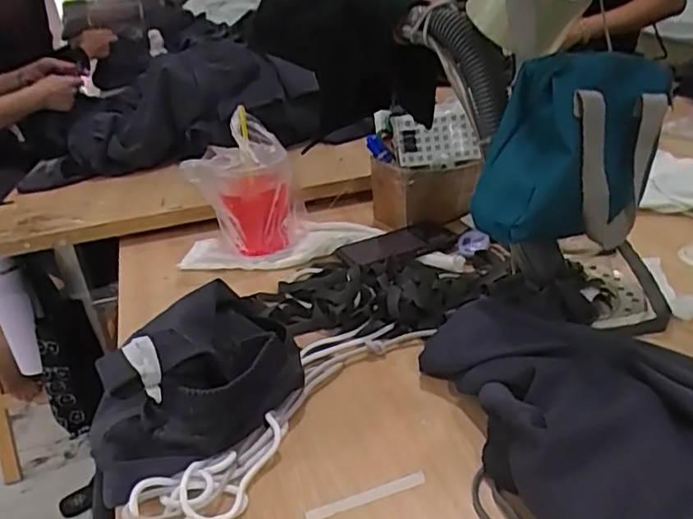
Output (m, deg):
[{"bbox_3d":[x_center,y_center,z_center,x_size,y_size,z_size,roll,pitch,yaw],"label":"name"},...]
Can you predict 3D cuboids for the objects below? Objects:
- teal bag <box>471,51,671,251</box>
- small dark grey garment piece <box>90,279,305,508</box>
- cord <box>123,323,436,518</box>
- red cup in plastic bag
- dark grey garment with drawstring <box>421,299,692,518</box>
[{"bbox_3d":[0.209,-0.101,0.582,0.166,0.174,0.112,-27,32,-33],"label":"teal bag"},{"bbox_3d":[-0.146,0.104,0.580,0.213,0.093,0.164,-23,30,-27],"label":"small dark grey garment piece"},{"bbox_3d":[-0.069,0.152,0.544,0.101,0.020,0.383,10,32,33],"label":"cord"},{"bbox_3d":[-0.144,-0.110,0.906,0.126,0.175,0.125,-3,27,11],"label":"red cup in plastic bag"},{"bbox_3d":[0.221,0.118,0.488,0.285,0.062,0.362,-27,33,-33],"label":"dark grey garment with drawstring"}]

